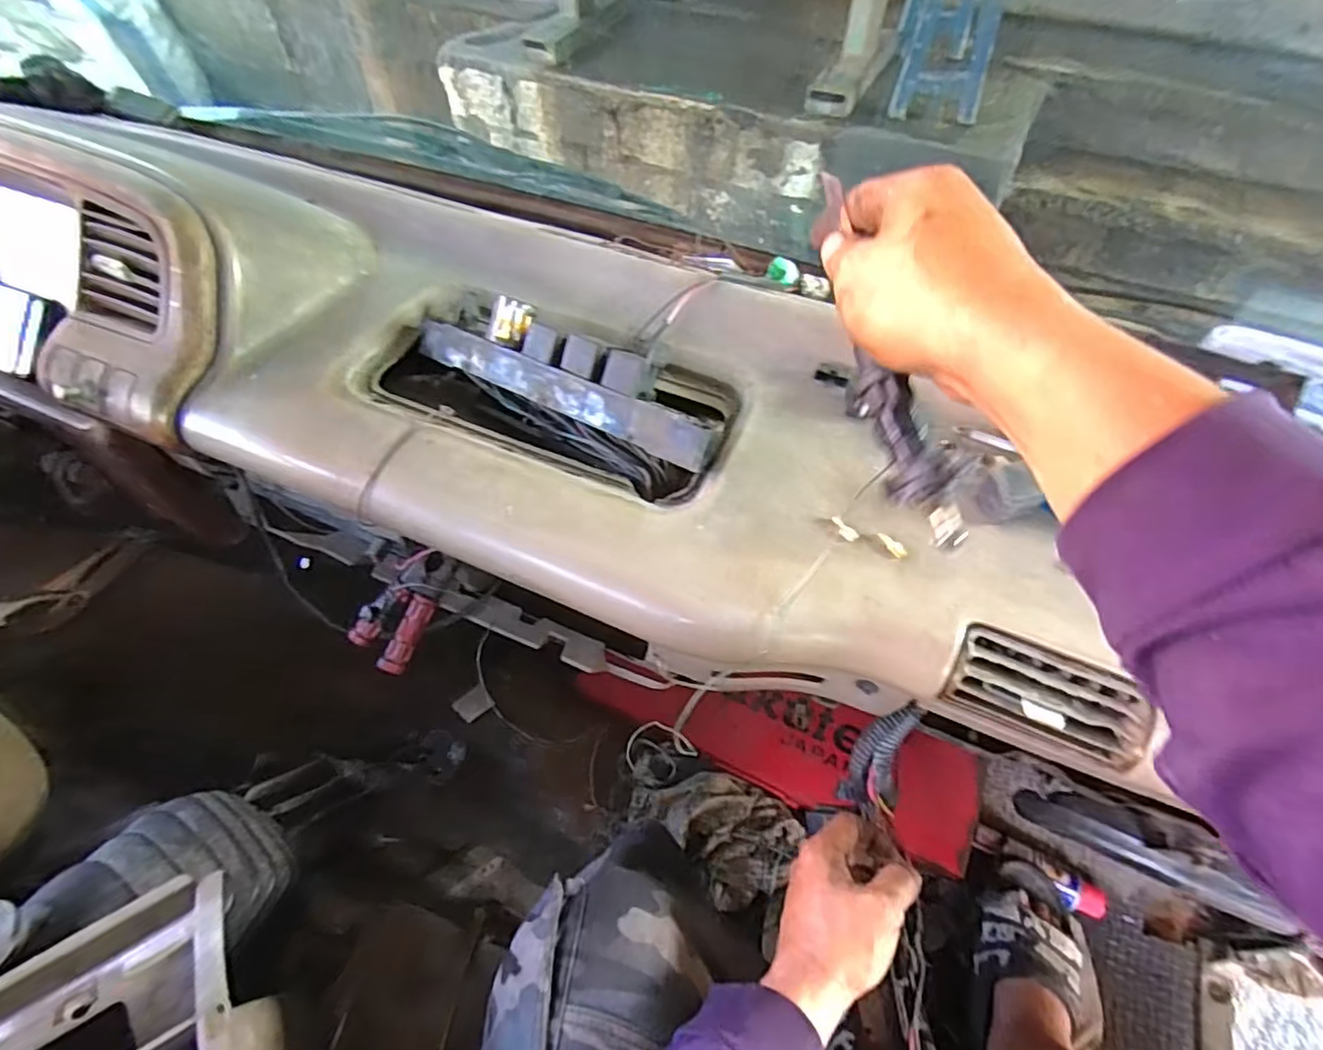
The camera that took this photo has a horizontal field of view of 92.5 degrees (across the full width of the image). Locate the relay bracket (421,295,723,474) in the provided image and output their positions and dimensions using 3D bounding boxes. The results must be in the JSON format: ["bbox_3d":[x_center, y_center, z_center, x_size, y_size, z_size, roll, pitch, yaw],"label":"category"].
[{"bbox_3d":[-0.073,-0.118,0.481,0.266,0.052,0.061,27,59,17],"label":"relay bracket"}]

